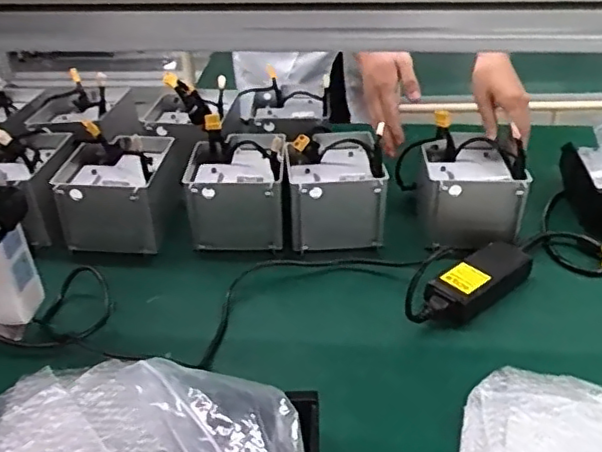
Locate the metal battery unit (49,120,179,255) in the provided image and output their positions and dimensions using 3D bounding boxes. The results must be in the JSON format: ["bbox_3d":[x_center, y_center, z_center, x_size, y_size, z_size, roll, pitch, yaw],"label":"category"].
[{"bbox_3d":[-0.250,-0.045,0.840,0.142,0.131,0.146,-3,32,-2],"label":"metal battery unit"}]

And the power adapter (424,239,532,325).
[{"bbox_3d":[0.216,0.065,0.728,0.164,0.035,0.056,-25,39,-32],"label":"power adapter"}]

